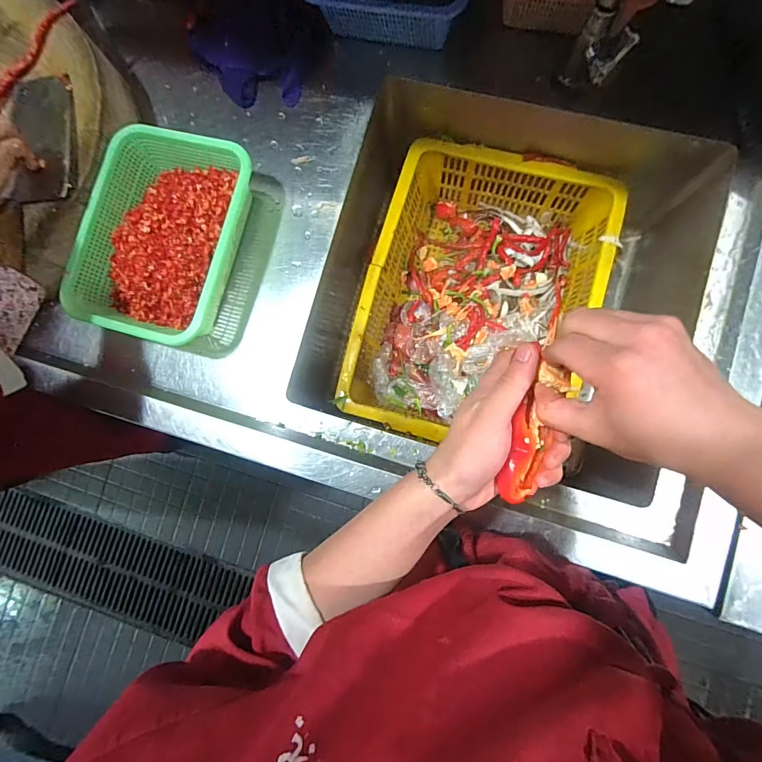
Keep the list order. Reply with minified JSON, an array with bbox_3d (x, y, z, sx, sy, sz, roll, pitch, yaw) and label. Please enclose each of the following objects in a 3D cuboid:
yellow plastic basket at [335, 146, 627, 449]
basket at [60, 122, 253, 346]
[{"bbox_3d":[0.164,-0.133,0.695,0.361,0.132,0.472,15,85,6],"label":"yellow plastic basket"},{"bbox_3d":[-0.290,-0.187,0.537,0.190,0.083,0.267,14,86,6],"label":"basket"}]

